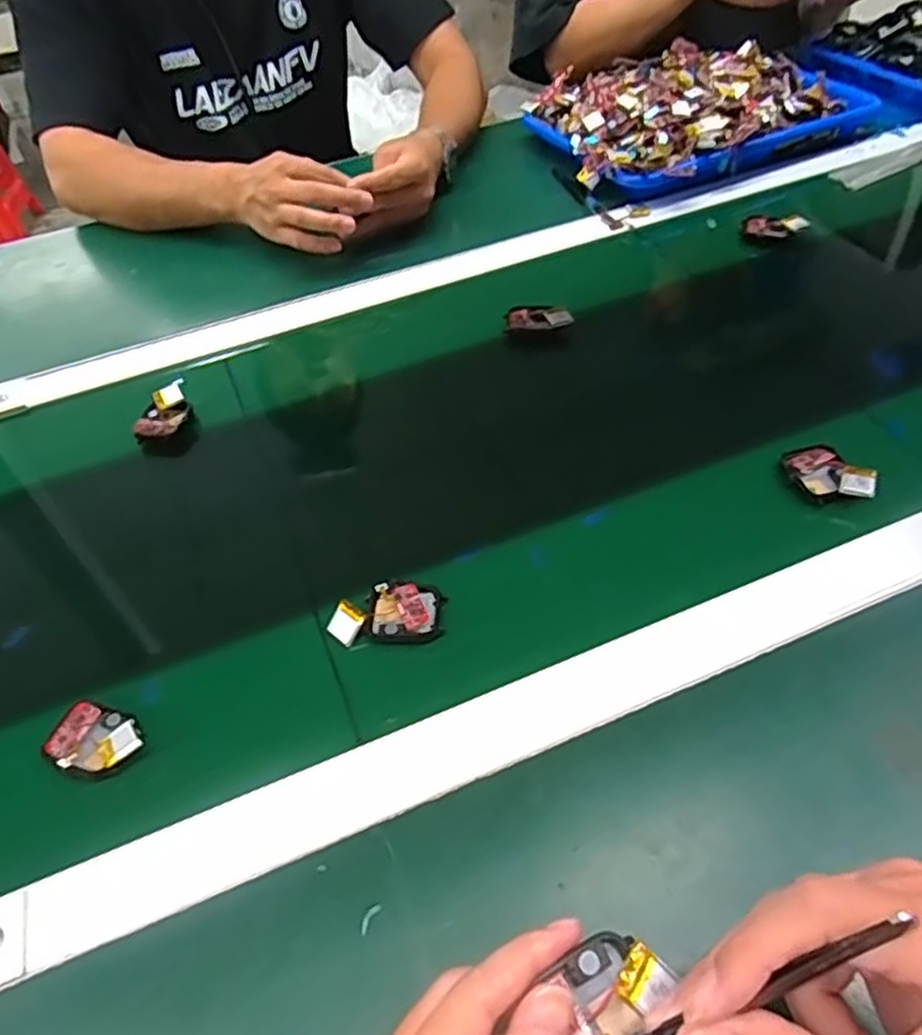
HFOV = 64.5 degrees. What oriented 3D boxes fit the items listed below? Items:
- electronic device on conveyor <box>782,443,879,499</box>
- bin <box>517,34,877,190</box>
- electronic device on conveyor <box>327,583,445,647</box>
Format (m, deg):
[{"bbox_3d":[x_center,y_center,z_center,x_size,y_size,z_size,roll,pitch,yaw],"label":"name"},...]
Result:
[{"bbox_3d":[0.239,-0.027,0.478,0.039,0.016,0.057,-29,51,-18],"label":"electronic device on conveyor"},{"bbox_3d":[0.266,-0.453,0.816,0.346,0.069,0.241,-20,49,-11],"label":"bin"},{"bbox_3d":[-0.033,0.057,0.435,0.044,0.014,0.036,-3,48,5],"label":"electronic device on conveyor"}]

